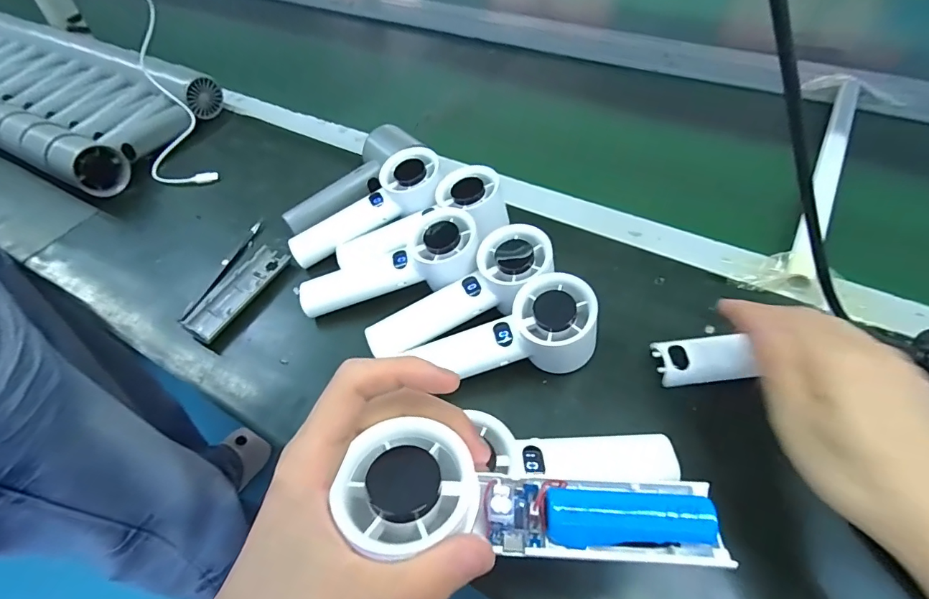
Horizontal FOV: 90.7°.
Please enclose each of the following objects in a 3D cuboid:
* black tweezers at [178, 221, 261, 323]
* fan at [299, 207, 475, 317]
[{"bbox_3d":[-0.228,-0.029,0.440,0.014,0.007,0.129,11,54,13],"label":"black tweezers"},{"bbox_3d":[-0.061,-0.026,0.388,0.155,0.036,0.058,-20,52,10],"label":"fan"}]

